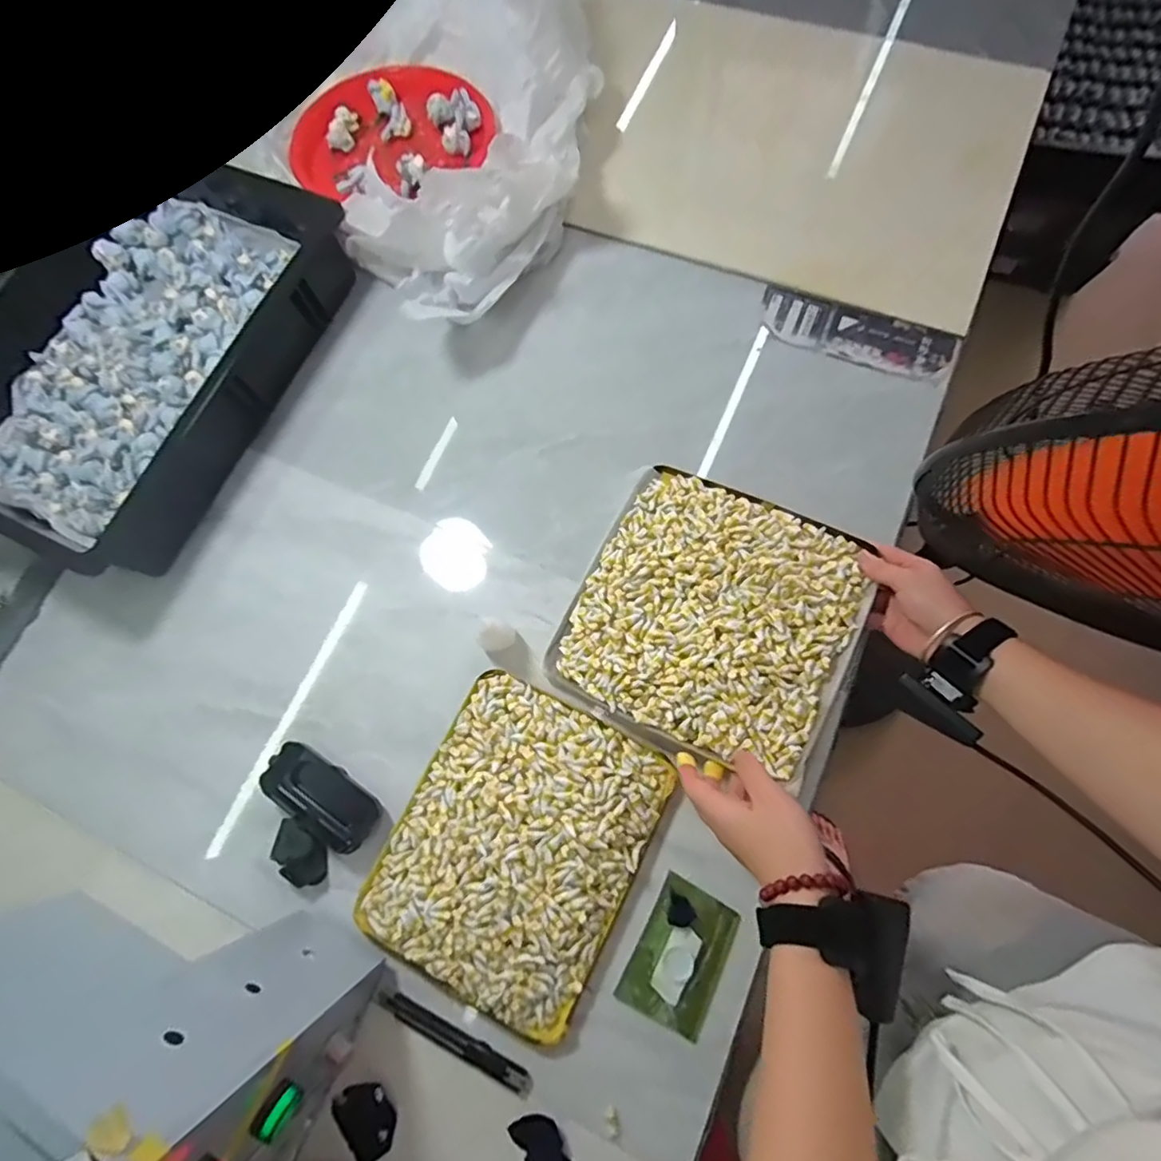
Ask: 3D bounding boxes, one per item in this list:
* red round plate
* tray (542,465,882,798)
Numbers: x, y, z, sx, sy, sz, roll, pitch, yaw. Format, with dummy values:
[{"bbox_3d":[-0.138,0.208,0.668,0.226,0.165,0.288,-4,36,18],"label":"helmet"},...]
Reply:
[{"bbox_3d":[-0.231,-0.530,0.697,0.195,0.039,0.218,39,80,11],"label":"red round plate"},{"bbox_3d":[0.120,0.027,0.523,0.238,0.023,0.237,26,77,19],"label":"tray"}]

